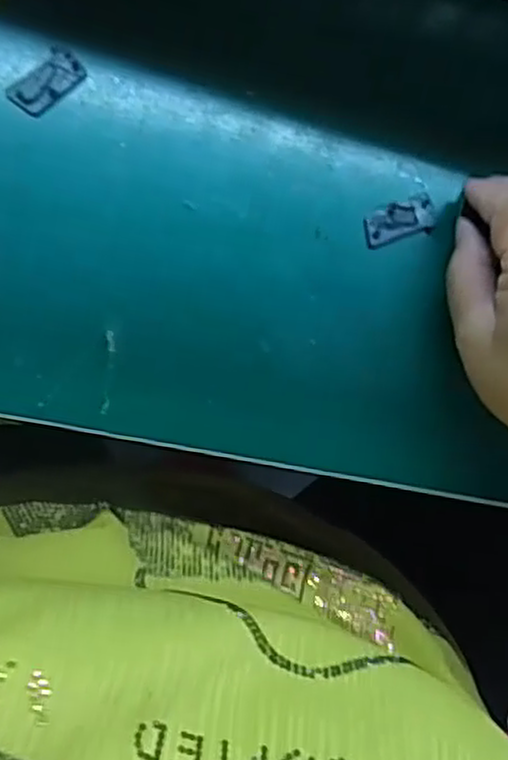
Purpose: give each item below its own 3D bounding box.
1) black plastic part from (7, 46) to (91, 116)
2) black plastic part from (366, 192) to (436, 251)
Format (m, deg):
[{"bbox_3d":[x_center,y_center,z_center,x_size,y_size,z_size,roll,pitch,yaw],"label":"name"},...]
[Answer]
[{"bbox_3d":[-0.093,-0.135,0.336,0.019,0.004,0.034,42,82,-1],"label":"black plastic part"},{"bbox_3d":[0.068,-0.074,0.348,0.035,0.004,0.018,-21,87,-8],"label":"black plastic part"}]

